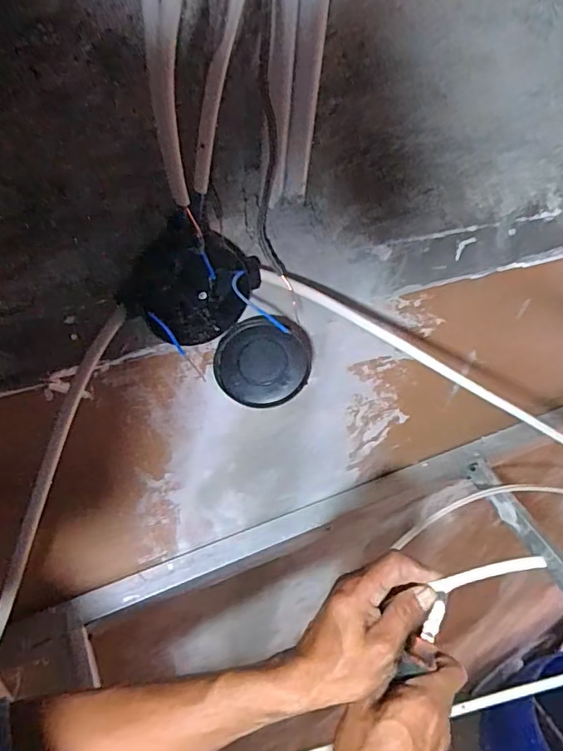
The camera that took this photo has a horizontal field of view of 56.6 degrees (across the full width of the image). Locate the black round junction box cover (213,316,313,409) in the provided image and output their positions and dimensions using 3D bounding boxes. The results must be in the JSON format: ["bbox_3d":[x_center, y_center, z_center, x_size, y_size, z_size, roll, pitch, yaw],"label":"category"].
[{"bbox_3d":[-0.016,-0.009,0.461,0.082,0.086,0.009,19,28,-13],"label":"black round junction box cover"}]

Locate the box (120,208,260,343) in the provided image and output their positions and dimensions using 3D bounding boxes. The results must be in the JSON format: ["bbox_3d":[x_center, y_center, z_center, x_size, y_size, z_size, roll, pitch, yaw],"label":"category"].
[{"bbox_3d":[-0.066,-0.070,0.398,0.104,0.091,0.032,-15,46,-20],"label":"box"}]

